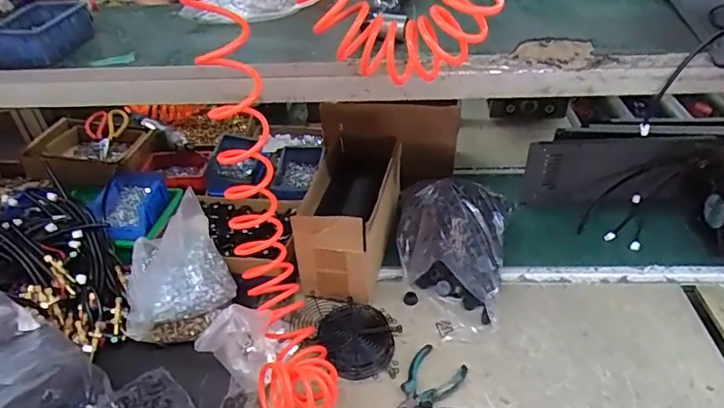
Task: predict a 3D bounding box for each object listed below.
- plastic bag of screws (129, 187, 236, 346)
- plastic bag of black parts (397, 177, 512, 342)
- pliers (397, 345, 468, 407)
[{"bbox_3d":[-0.299,0.111,0.804,0.147,0.133,0.195,28,47,33],"label":"plastic bag of screws"},{"bbox_3d":[0.153,0.055,0.865,0.185,0.136,0.299,8,39,14],"label":"plastic bag of black parts"},{"bbox_3d":[0.086,0.264,0.697,0.073,0.011,0.144,21,44,27],"label":"pliers"}]

